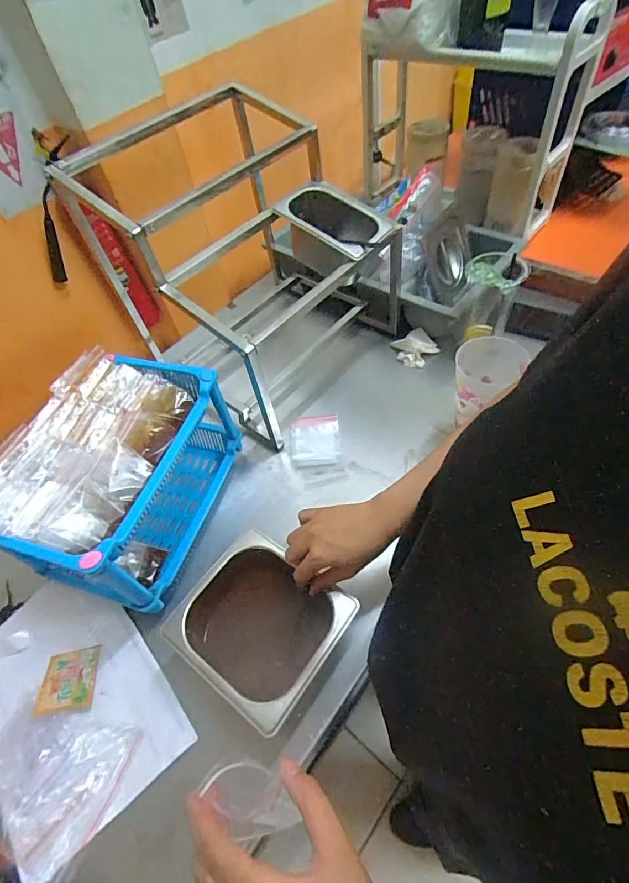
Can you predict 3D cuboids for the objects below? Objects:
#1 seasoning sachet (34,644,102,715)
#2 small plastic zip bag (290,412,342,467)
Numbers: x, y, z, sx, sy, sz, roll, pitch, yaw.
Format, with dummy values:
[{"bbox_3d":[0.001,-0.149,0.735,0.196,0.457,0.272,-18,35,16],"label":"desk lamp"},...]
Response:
[{"bbox_3d":[-0.320,0.308,0.568,0.069,0.014,0.074,-9,54,1],"label":"seasoning sachet"},{"bbox_3d":[0.002,-0.004,0.768,0.084,0.017,0.106,-7,54,3],"label":"small plastic zip bag"}]

